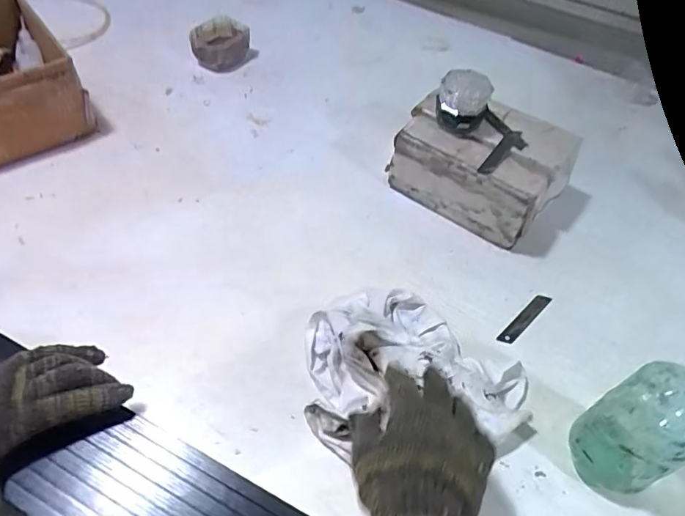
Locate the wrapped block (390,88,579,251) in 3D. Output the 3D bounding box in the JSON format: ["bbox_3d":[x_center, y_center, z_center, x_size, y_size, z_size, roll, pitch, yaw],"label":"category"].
[{"bbox_3d":[0.194,-0.128,0.704,0.207,0.112,0.150,34,59,21],"label":"wrapped block"}]

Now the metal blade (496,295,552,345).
[{"bbox_3d":[0.226,0.075,0.621,0.096,0.004,0.017,-37,63,-26],"label":"metal blade"}]

